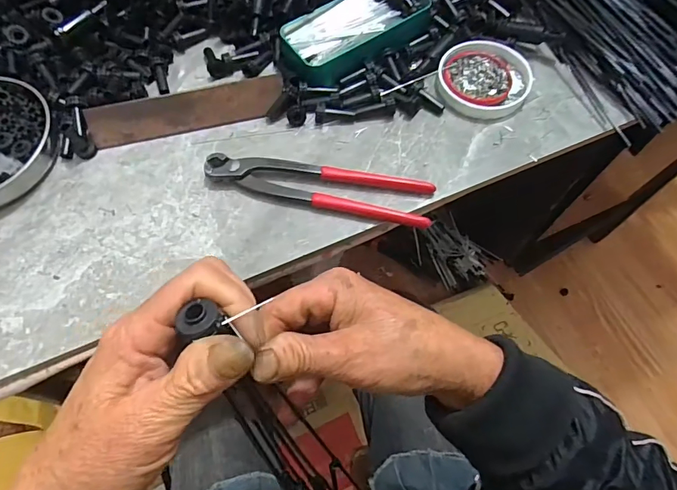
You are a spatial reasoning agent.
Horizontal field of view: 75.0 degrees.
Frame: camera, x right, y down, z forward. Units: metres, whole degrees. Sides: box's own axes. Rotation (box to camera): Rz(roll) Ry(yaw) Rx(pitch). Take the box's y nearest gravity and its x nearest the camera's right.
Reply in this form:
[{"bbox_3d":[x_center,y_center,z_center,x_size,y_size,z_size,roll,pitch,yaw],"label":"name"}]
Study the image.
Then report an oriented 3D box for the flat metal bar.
[{"bbox_3d":[-0.140,-0.124,0.409,0.176,0.035,0.006,-13,27,-5],"label":"flat metal bar"}]

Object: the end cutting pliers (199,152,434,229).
[{"bbox_3d":[-0.018,-0.054,0.390,0.198,0.013,0.044,10,65,6],"label":"end cutting pliers"}]

